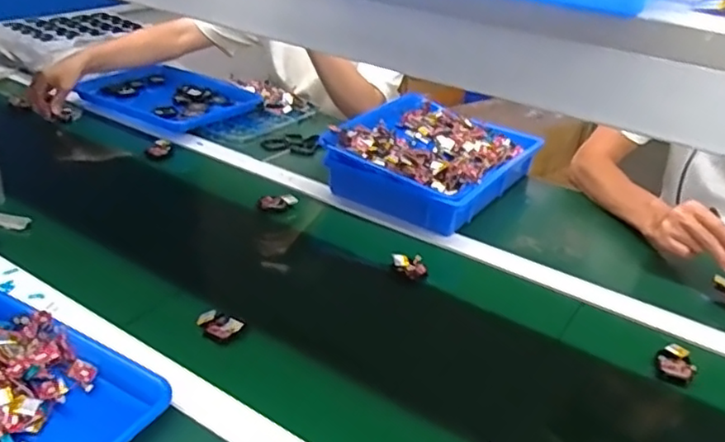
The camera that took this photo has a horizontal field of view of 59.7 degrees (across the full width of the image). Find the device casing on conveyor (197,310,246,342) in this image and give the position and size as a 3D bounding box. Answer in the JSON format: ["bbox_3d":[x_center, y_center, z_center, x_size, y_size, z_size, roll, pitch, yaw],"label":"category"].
[{"bbox_3d":[-0.161,0.119,0.714,0.050,0.010,0.040,22,34,19],"label":"device casing on conveyor"}]

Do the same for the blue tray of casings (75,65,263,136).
[{"bbox_3d":[-0.404,-0.262,1.327,0.324,0.035,0.239,23,35,29],"label":"blue tray of casings"}]

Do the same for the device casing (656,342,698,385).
[{"bbox_3d":[0.355,0.162,0.714,0.042,0.018,0.045,25,36,31],"label":"device casing"}]

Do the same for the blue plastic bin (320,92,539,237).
[{"bbox_3d":[0.120,-0.109,1.079,0.257,0.096,0.323,22,35,28],"label":"blue plastic bin"}]

